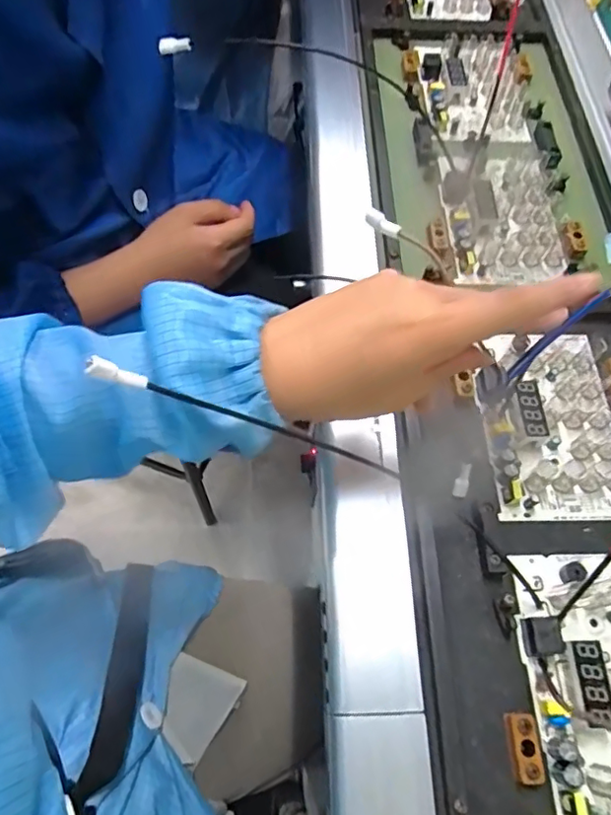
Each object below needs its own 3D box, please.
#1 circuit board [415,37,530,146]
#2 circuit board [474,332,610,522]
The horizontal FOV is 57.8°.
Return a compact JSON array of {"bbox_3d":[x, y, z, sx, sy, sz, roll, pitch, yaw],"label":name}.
[{"bbox_3d":[0.158,-0.301,0.516,0.094,0.013,0.137,0,61,-4],"label":"circuit board"},{"bbox_3d":[0.163,0.009,0.360,0.091,0.019,0.125,-2,61,-5],"label":"circuit board"}]

